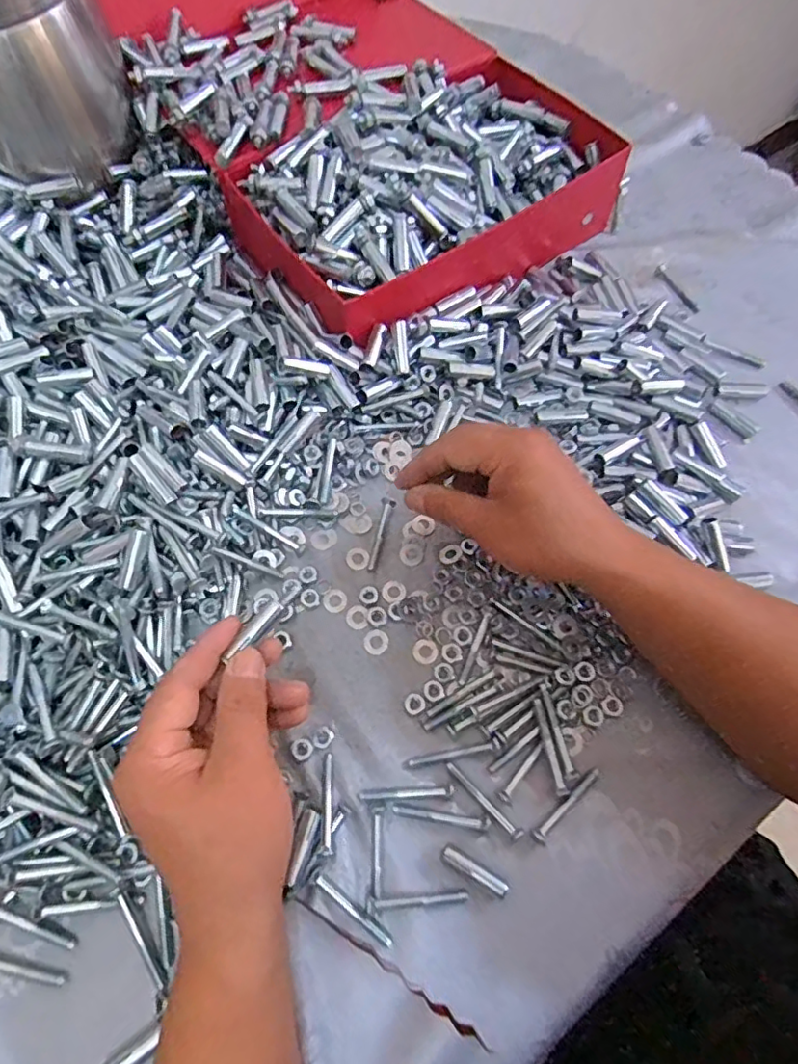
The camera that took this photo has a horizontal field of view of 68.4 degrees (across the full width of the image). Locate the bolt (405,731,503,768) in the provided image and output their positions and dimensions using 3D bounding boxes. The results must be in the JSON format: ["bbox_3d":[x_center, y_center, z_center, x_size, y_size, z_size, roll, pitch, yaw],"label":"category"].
[{"bbox_3d":[0.034,0.132,0.357,0.062,0.005,0.009,-11,66,-6],"label":"bolt"}]

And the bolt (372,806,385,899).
[{"bbox_3d":[-0.012,0.182,0.335,0.007,0.004,0.045,2,65,0],"label":"bolt"}]

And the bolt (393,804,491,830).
[{"bbox_3d":[0.025,0.166,0.342,0.056,0.004,0.007,6,65,2],"label":"bolt"}]

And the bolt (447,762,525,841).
[{"bbox_3d":[0.049,0.158,0.345,0.055,0.004,0.007,40,71,16],"label":"bolt"}]

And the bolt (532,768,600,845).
[{"bbox_3d":[0.099,0.160,0.346,0.055,0.006,0.008,-39,72,-17],"label":"bolt"}]

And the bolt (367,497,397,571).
[{"bbox_3d":[-0.012,0.001,0.420,0.010,0.005,0.055,10,66,4],"label":"bolt"}]

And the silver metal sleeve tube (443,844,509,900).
[{"bbox_3d":[0.043,0.191,0.330,0.040,0.007,0.008,30,68,12],"label":"silver metal sleeve tube"}]

